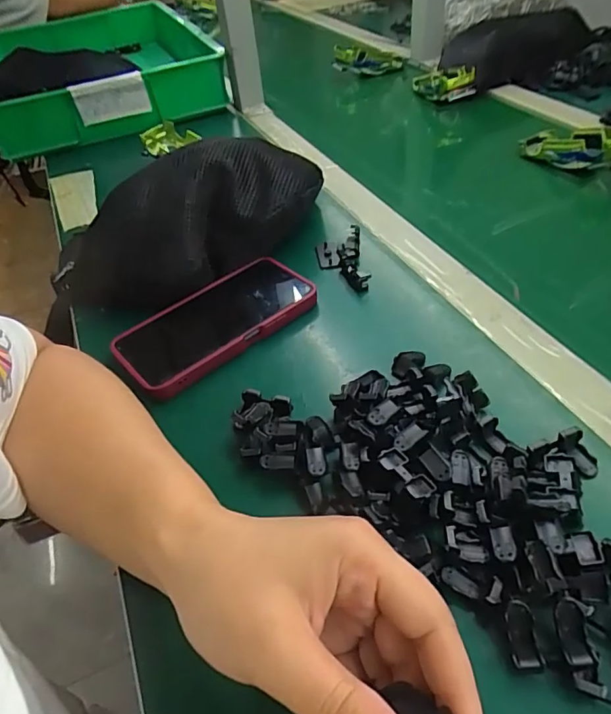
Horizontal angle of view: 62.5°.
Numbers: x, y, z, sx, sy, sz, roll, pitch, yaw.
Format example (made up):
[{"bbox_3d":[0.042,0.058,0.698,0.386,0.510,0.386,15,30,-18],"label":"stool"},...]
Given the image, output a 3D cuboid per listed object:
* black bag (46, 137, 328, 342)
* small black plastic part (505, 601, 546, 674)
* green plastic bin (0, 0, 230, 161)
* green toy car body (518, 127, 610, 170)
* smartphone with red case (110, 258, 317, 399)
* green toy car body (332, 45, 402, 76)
[{"bbox_3d":[-0.117,-0.127,0.477,0.287,0.085,0.134,-29,47,-2],"label":"black bag"},{"bbox_3d":[0.101,0.130,0.235,0.013,0.006,0.030,-8,74,0],"label":"small black plastic part"},{"bbox_3d":[-0.385,-0.536,0.922,0.360,0.096,0.581,-20,46,-13],"label":"green plastic bin"},{"bbox_3d":[0.305,-0.235,0.565,0.048,0.035,0.127,-29,36,-20],"label":"green toy car body"},{"bbox_3d":[-0.075,-0.032,0.430,0.166,0.018,0.086,-34,50,-24],"label":"smartphone with red case"},{"bbox_3d":[0.111,-0.519,0.883,0.130,0.040,0.062,-7,43,-19],"label":"green toy car body"}]

